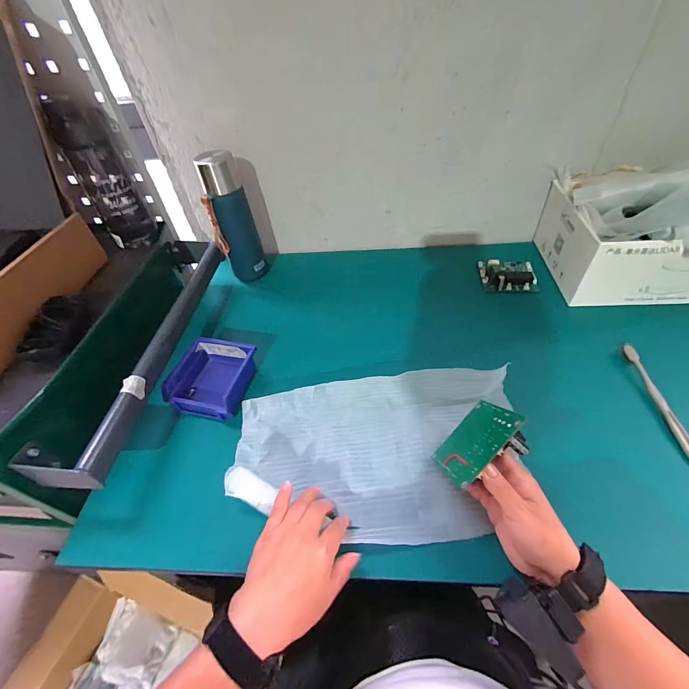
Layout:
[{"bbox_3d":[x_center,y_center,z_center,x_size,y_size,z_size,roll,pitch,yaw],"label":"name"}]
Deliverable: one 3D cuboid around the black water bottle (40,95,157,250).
[{"bbox_3d":[-0.378,-0.261,0.553,0.076,0.202,0.071,-32,53,-21],"label":"black water bottle"}]

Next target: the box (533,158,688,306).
[{"bbox_3d":[0.500,-0.209,0.559,0.272,0.202,0.224,-1,48,5],"label":"box"}]

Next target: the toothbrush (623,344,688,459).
[{"bbox_3d":[0.404,0.071,0.447,0.011,0.020,0.170,-3,48,4],"label":"toothbrush"}]

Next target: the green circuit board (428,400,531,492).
[{"bbox_3d":[0.146,0.109,0.379,0.019,0.085,0.092,43,89,-8],"label":"green circuit board"}]

